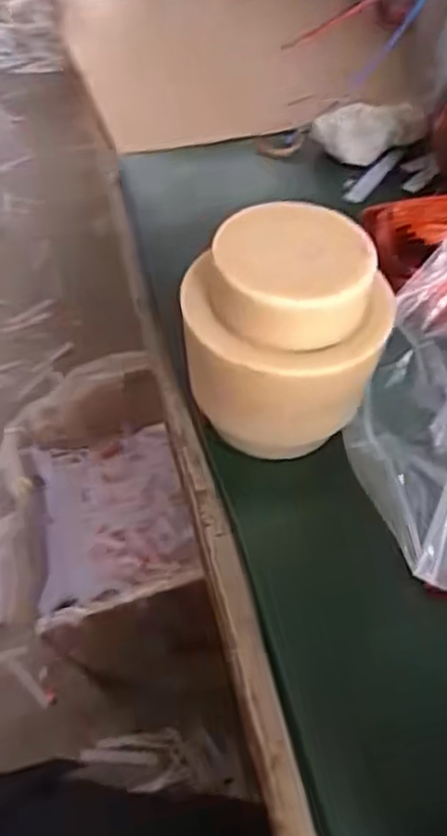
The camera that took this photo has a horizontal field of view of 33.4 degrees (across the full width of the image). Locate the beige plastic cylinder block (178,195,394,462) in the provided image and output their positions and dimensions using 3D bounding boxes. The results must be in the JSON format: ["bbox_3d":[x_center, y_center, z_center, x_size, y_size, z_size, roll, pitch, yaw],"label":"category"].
[{"bbox_3d":[0.031,-0.039,0.419,0.100,0.122,0.094,-1,52,-4],"label":"beige plastic cylinder block"}]

